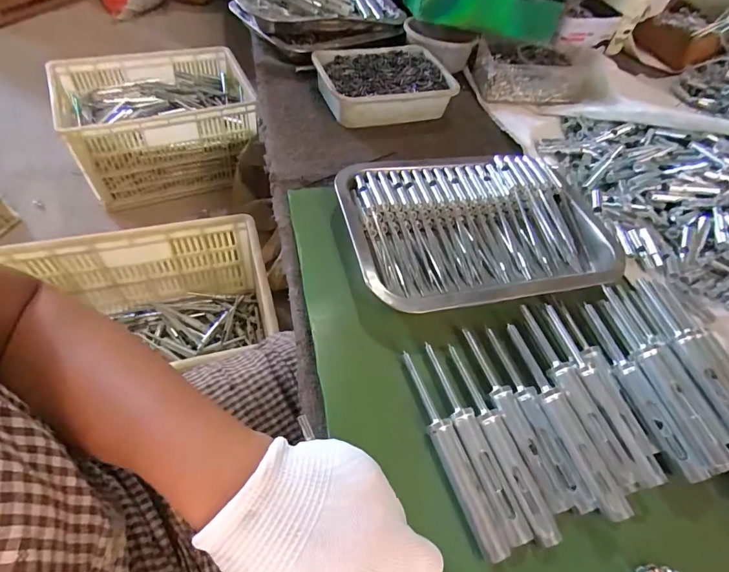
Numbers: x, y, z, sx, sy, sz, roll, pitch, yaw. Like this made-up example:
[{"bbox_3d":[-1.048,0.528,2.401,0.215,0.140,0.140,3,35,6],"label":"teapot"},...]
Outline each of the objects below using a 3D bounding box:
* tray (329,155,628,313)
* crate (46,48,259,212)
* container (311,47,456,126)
[{"bbox_3d":[0.115,-0.058,0.408,0.267,0.039,0.187,-9,56,-12],"label":"tray"},{"bbox_3d":[-0.553,-0.454,1.143,0.465,0.249,0.302,-20,60,-20],"label":"crate"},{"bbox_3d":[0.026,-0.276,0.555,0.178,0.044,0.119,-14,57,-15],"label":"container"}]

